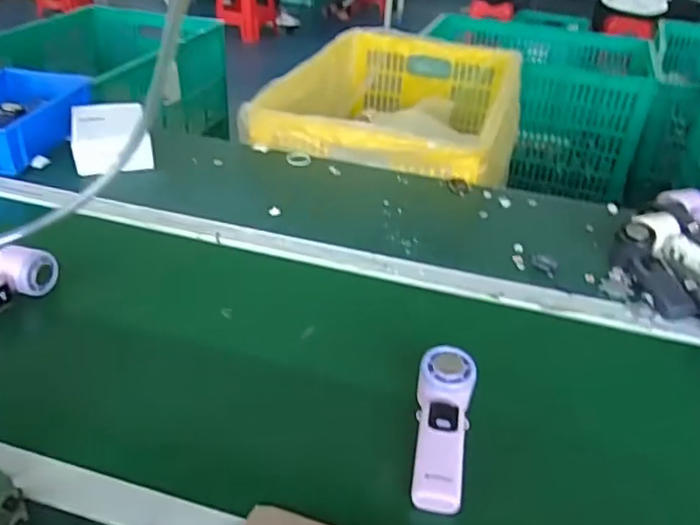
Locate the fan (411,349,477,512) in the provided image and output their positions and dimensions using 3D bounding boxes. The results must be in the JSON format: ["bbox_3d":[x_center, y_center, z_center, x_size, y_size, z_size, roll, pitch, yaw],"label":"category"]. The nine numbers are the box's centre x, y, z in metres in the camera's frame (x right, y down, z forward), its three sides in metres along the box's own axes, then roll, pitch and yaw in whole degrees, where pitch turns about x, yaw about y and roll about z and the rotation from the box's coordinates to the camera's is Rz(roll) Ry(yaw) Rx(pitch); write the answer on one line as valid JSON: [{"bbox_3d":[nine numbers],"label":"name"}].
[{"bbox_3d":[0.090,0.159,0.588,0.054,0.029,0.163,11,49,4],"label":"fan"}]

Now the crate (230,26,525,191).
[{"bbox_3d":[0.111,-0.321,1.404,0.503,0.252,0.661,13,35,15],"label":"crate"}]

